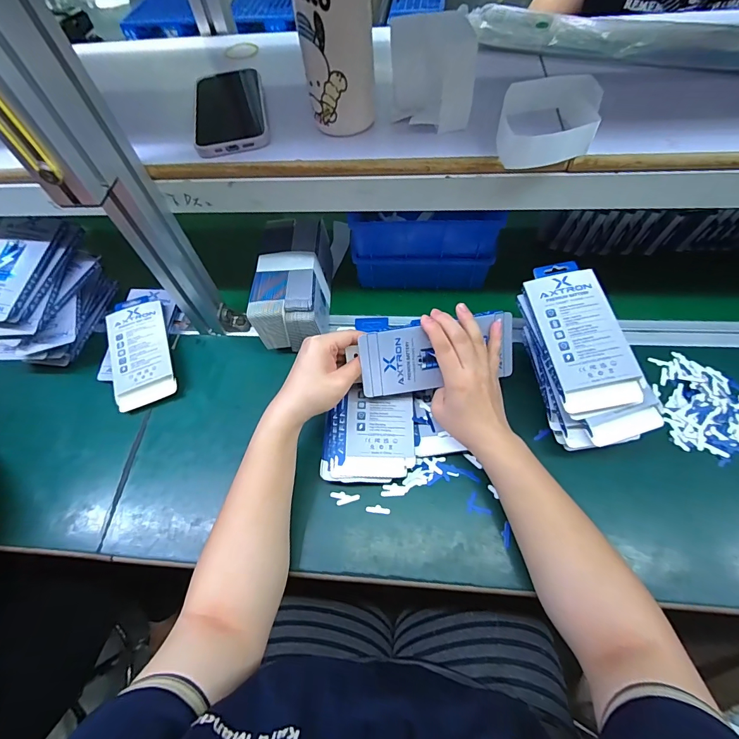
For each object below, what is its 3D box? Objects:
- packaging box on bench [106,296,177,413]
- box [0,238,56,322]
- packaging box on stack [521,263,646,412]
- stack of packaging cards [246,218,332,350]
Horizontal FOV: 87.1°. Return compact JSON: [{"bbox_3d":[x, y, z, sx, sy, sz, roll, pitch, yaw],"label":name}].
[{"bbox_3d":[-0.319,-0.030,0.542,0.078,0.013,0.167,-18,66,-8],"label":"packaging box on bench"},{"bbox_3d":[-0.460,-0.116,0.486,0.079,0.009,0.111,10,69,-3],"label":"box"},{"bbox_3d":[0.228,-0.040,0.425,0.078,0.019,0.169,-13,68,6],"label":"packaging box on stack"},{"bbox_3d":[-0.101,-0.124,0.540,0.087,0.080,0.187,-2,59,4],"label":"stack of packaging cards"}]

